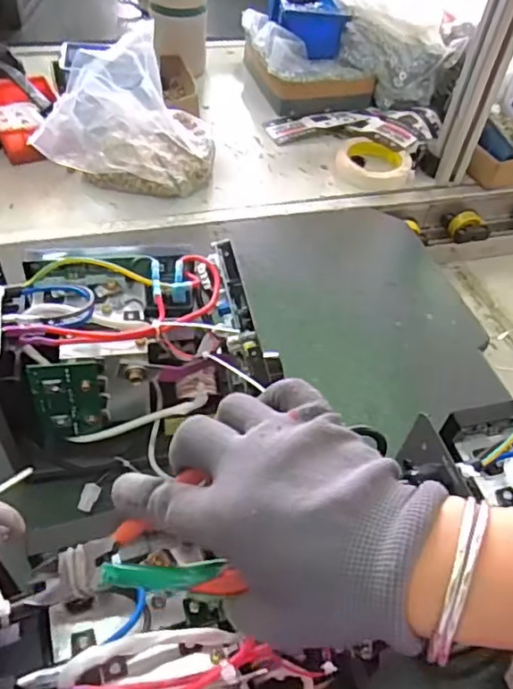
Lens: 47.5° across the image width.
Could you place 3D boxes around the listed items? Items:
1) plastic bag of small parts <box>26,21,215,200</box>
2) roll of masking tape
[{"bbox_3d":[-0.160,-0.295,0.750,0.211,0.174,0.134,6,50,-1],"label":"plastic bag of small parts"},{"bbox_3d":[0.170,-0.265,0.857,0.108,0.025,0.116,4,50,-3],"label":"roll of masking tape"}]

